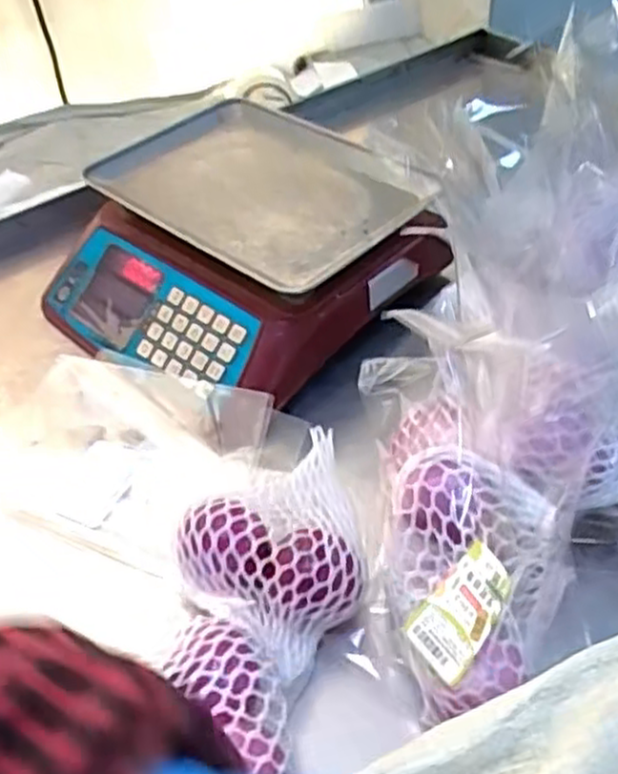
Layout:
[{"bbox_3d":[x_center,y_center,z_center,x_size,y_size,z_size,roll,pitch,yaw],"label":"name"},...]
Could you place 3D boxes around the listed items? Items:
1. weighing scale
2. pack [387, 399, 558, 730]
[{"bbox_3d":[-0.068,-0.140,0.814,0.354,0.130,0.334,29,55,30],"label":"weighing scale"},{"bbox_3d":[0.112,0.100,0.540,0.113,0.083,0.234,-6,45,0],"label":"pack"}]

